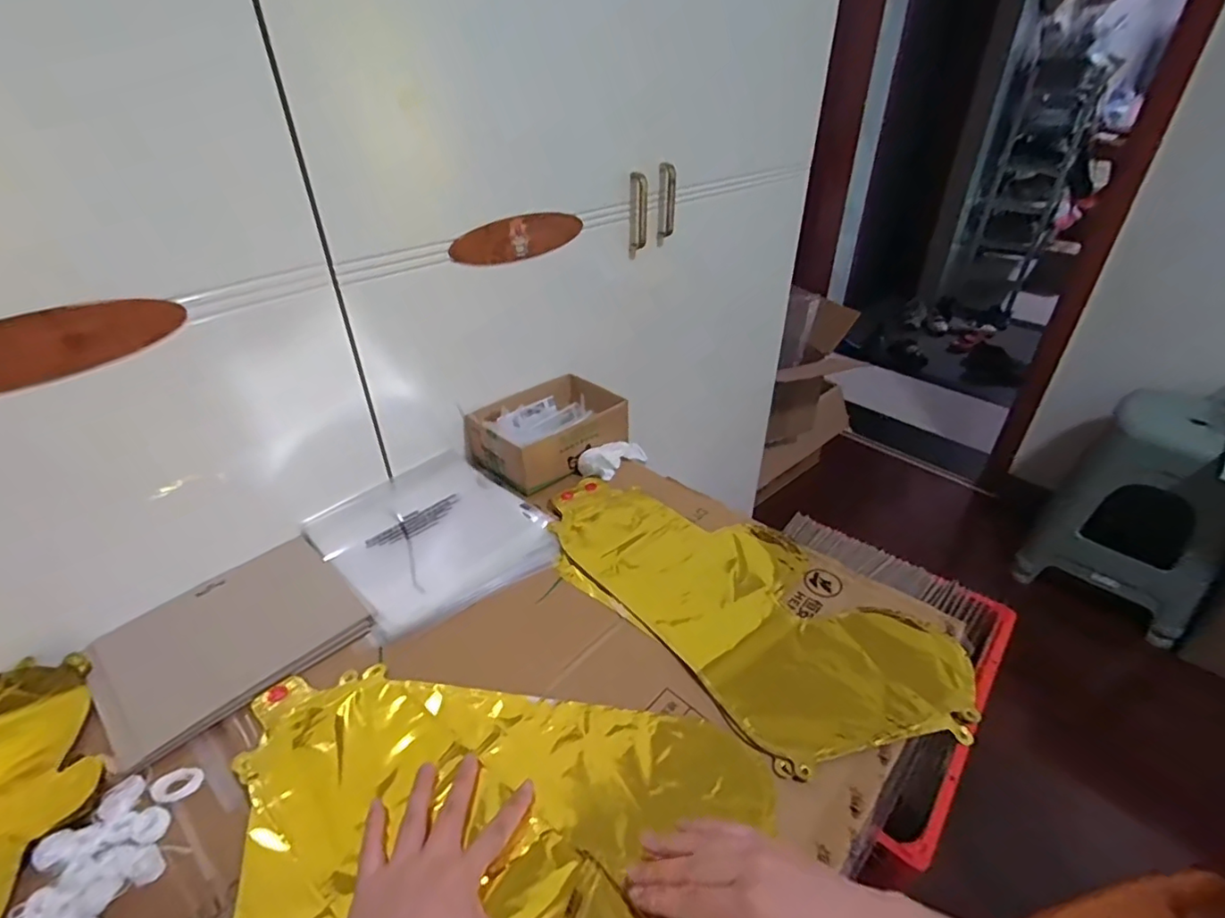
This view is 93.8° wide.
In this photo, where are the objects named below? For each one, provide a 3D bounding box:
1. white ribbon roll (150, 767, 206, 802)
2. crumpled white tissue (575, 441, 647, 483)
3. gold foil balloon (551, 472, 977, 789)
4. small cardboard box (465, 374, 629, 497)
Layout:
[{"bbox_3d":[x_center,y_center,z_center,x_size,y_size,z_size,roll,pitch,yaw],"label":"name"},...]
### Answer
[{"bbox_3d":[-0.318,0.238,0.420,0.026,0.008,0.029,24,42,31],"label":"white ribbon roll"},{"bbox_3d":[0.005,-0.003,0.769,0.040,0.031,0.112,22,26,31],"label":"crumpled white tissue"},{"bbox_3d":[0.114,0.128,0.578,0.211,0.024,0.427,-27,43,-32],"label":"gold foil balloon"},{"bbox_3d":[-0.083,-0.038,0.772,0.139,0.063,0.188,27,44,34],"label":"small cardboard box"}]

